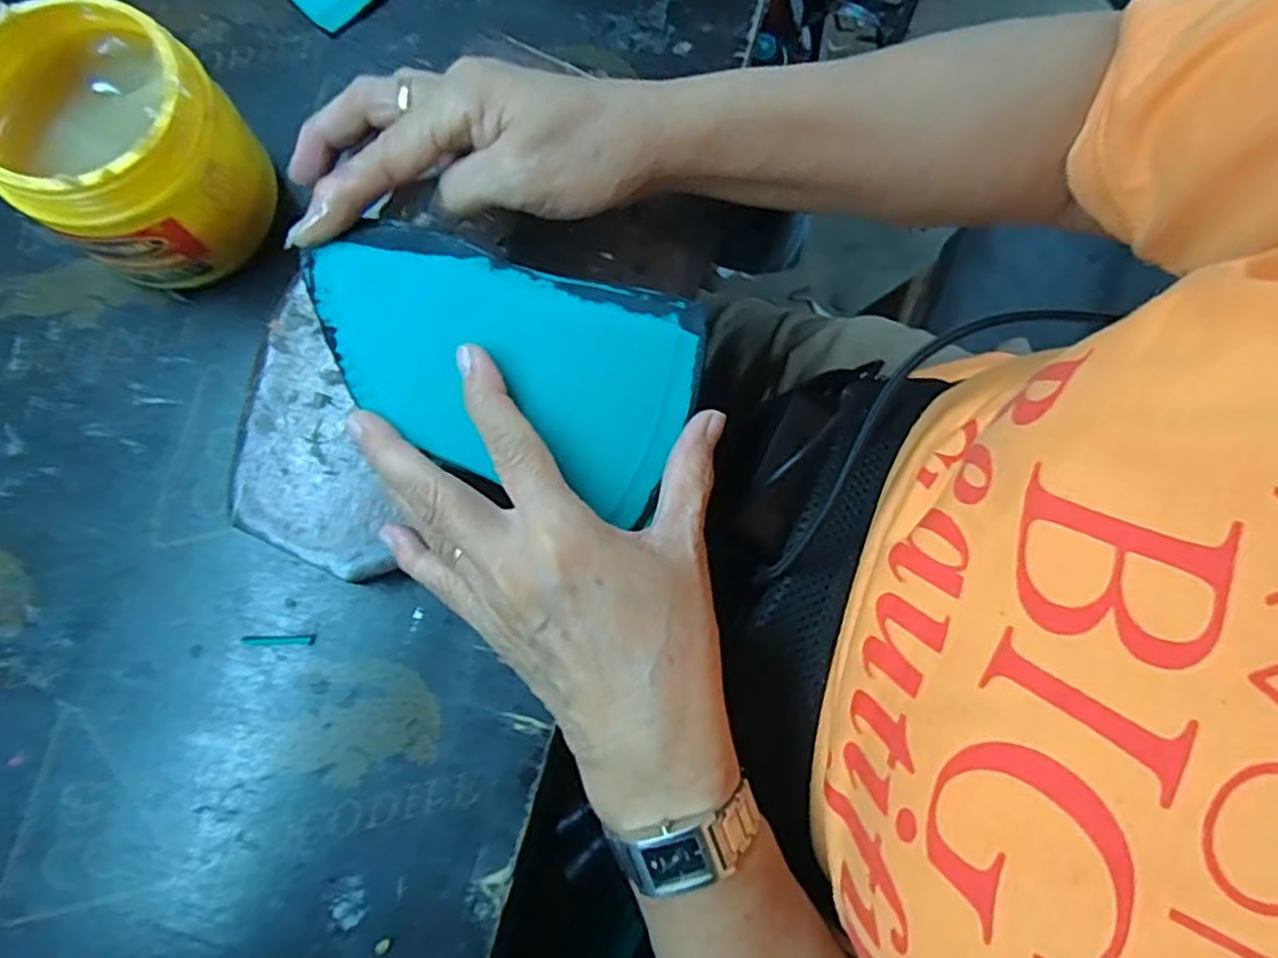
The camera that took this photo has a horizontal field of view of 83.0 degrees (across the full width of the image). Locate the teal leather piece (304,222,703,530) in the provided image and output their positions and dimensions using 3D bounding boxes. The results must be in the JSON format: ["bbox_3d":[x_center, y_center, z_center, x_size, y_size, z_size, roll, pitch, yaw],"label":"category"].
[{"bbox_3d":[-0.056,-0.047,0.284,0.151,0.009,0.086,18,81,1],"label":"teal leather piece"}]

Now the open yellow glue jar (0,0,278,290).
[{"bbox_3d":[-0.223,-0.144,0.327,0.090,0.090,0.089,0,79,-1],"label":"open yellow glue jar"}]

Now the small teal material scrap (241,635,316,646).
[{"bbox_3d":[-0.164,0.073,0.326,0.032,0.004,0.004,2,79,-1],"label":"small teal material scrap"}]

